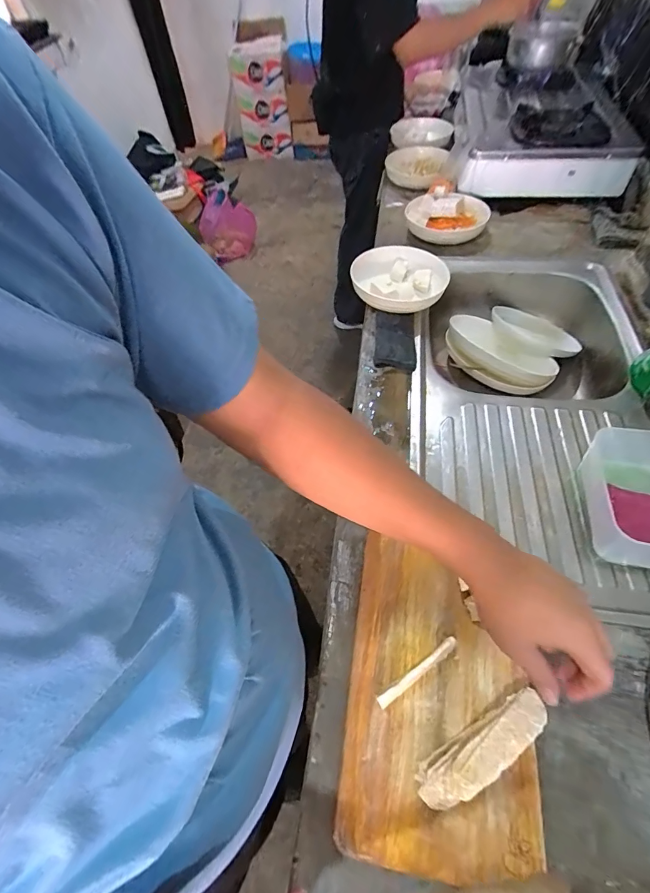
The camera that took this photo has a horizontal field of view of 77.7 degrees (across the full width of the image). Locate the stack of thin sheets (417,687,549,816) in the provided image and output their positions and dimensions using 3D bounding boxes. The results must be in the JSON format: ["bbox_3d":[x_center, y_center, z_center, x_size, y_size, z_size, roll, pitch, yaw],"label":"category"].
[{"bbox_3d":[0.140,0.274,0.365,0.125,0.056,0.033,-29,58,-15],"label":"stack of thin sheets"}]

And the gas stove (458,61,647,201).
[{"bbox_3d":[0.605,-0.957,1.139,0.385,0.119,0.767,9,56,11],"label":"gas stove"}]

